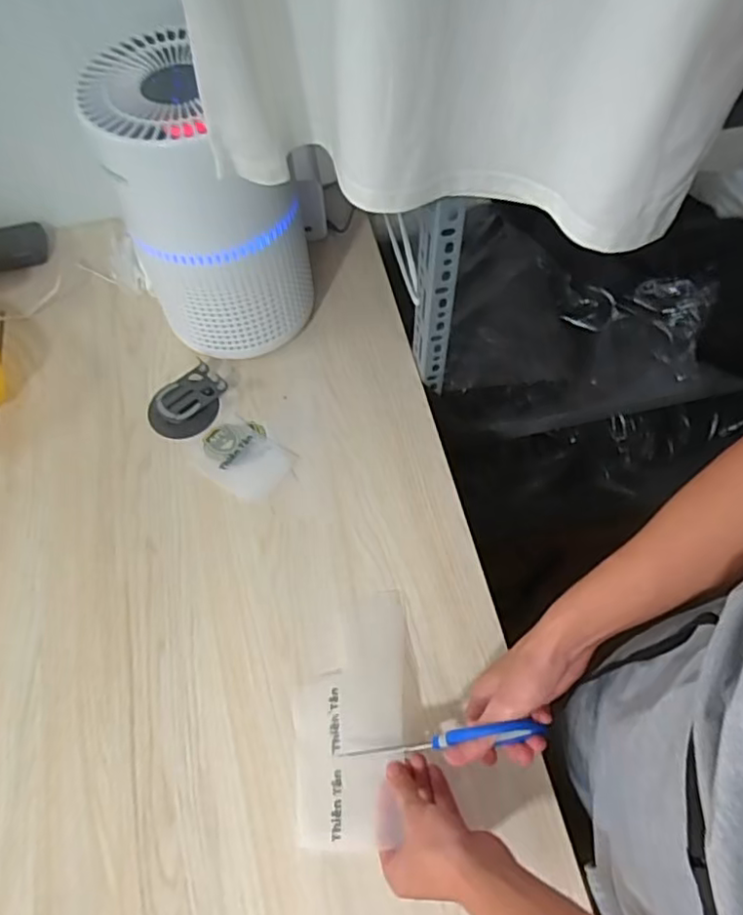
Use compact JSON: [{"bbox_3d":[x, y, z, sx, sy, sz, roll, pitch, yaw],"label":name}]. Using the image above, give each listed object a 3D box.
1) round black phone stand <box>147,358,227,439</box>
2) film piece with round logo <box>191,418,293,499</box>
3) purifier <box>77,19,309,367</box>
[{"bbox_3d":[-0.225,-0.068,0.770,0.076,0.020,0.098,36,66,18],"label":"round black phone stand"},{"bbox_3d":[-0.153,-0.001,0.741,0.109,0.004,0.087,34,65,17],"label":"film piece with round logo"},{"bbox_3d":[-0.178,-0.262,0.713,0.198,0.310,0.164,21,62,11],"label":"purifier"}]

